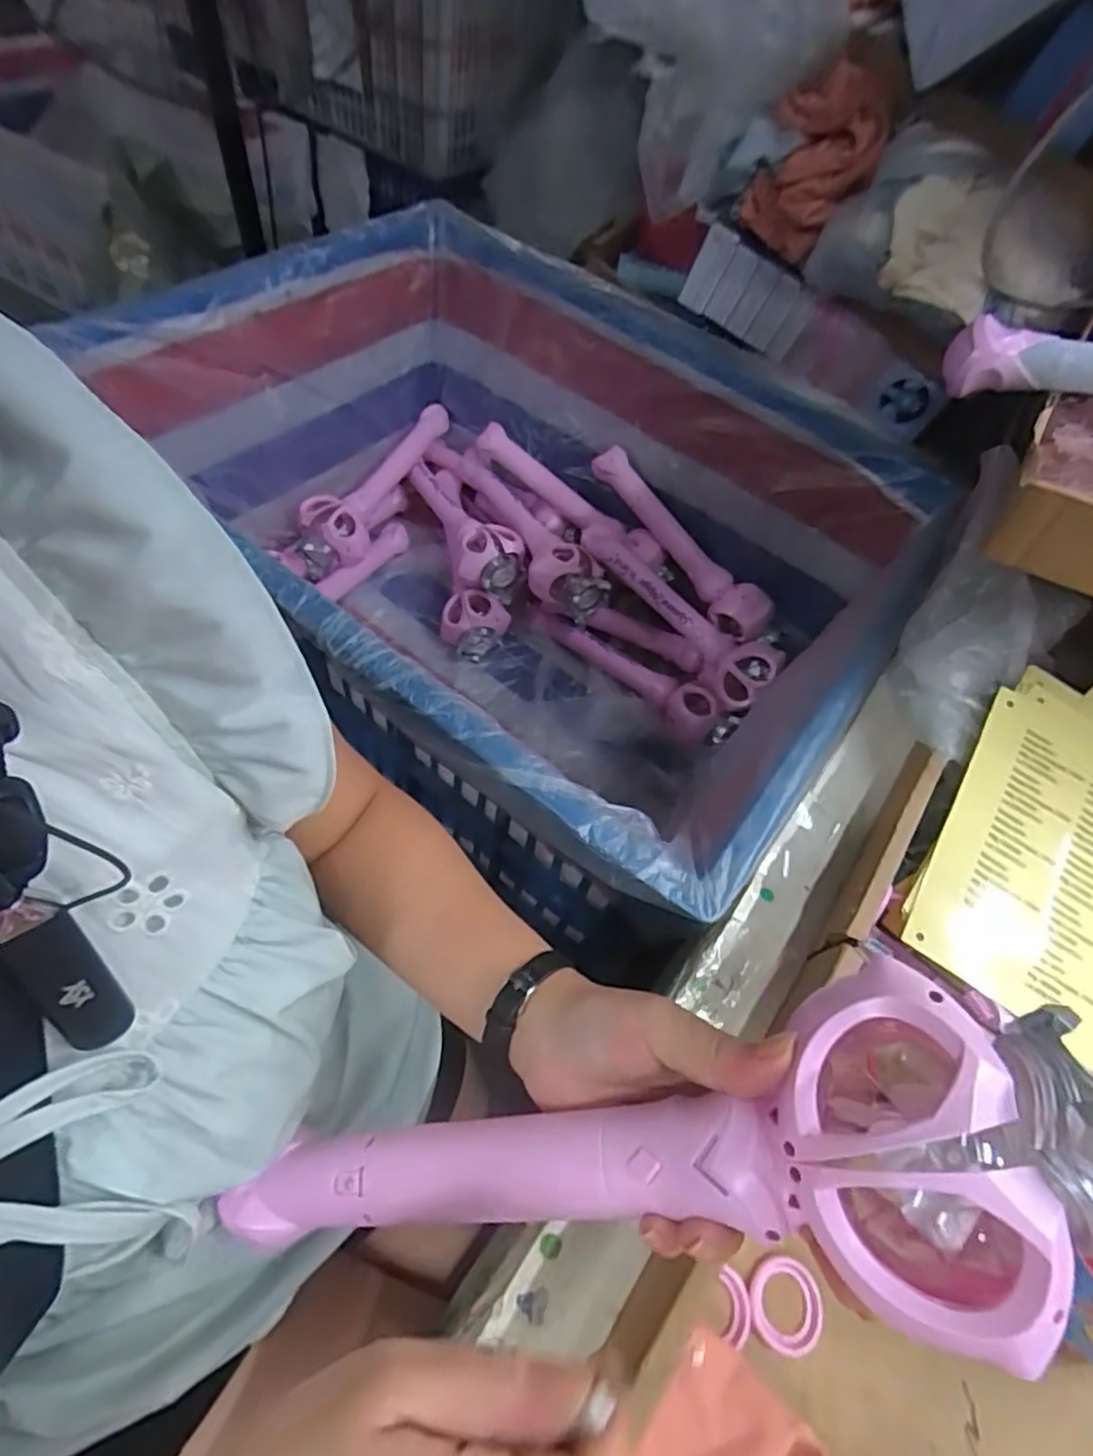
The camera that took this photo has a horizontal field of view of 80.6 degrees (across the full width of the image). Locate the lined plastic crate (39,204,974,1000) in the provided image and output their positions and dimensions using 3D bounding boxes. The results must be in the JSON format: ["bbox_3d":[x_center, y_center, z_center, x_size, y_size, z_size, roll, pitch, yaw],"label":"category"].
[{"bbox_3d":[-0.053,-0.173,0.790,0.758,0.416,0.597,34,59,12],"label":"lined plastic crate"}]

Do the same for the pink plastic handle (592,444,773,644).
[{"bbox_3d":[0.185,-0.255,0.895,0.329,0.061,0.062,47,63,-4],"label":"pink plastic handle"}]

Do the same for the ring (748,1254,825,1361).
[{"bbox_3d":[0.119,0.286,0.320,0.037,0.004,0.037,13,57,-1],"label":"ring"}]

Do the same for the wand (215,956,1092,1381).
[{"bbox_3d":[0.019,0.165,0.247,0.341,0.044,0.092,-20,52,24],"label":"wand"}]

